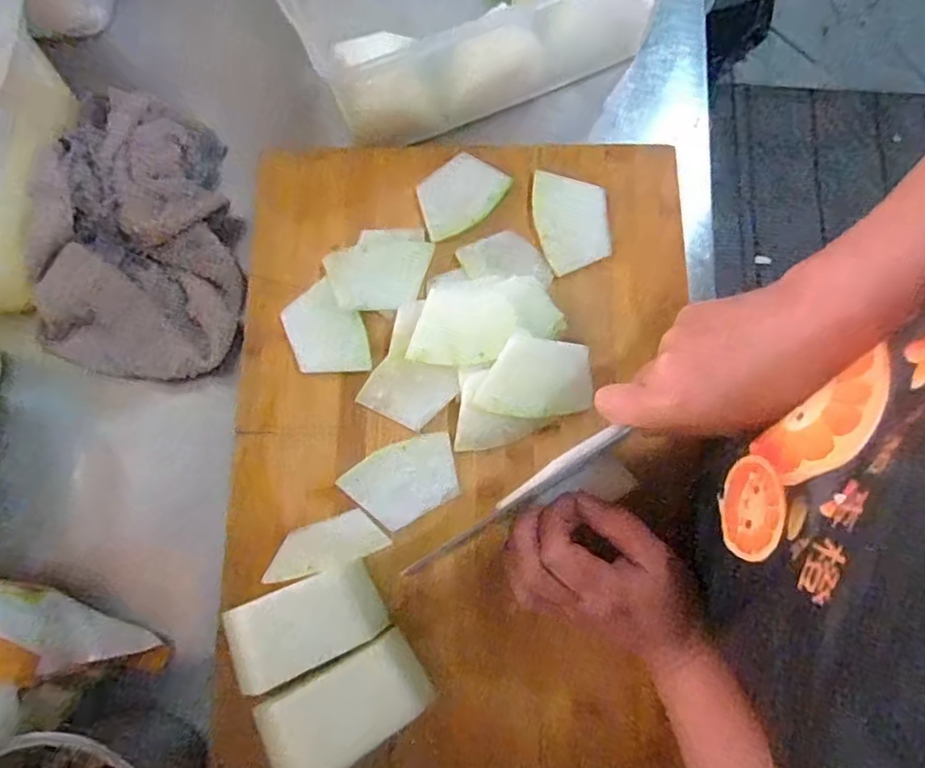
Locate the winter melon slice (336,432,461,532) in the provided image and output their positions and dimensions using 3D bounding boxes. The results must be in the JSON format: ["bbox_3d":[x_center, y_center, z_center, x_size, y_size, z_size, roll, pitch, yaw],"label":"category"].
[{"bbox_3d":[-0.038,0.065,0.402,0.073,0.005,0.050,-30,79,-6],"label":"winter melon slice"}]

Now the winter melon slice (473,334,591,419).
[{"bbox_3d":[0.050,-0.004,0.398,0.074,0.004,0.053,10,94,-9],"label":"winter melon slice"}]

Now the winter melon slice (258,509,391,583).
[{"bbox_3d":[-0.084,0.099,0.371,0.073,0.050,0.005,-14,115,-5],"label":"winter melon slice"}]

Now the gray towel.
[{"bbox_3d":[-0.234,-0.115,0.438,0.131,0.047,0.217,-3,78,0],"label":"gray towel"}]

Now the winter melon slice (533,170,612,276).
[{"bbox_3d":[0.079,-0.117,0.434,0.053,0.006,0.074,-2,78,0],"label":"winter melon slice"}]

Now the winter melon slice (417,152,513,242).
[{"bbox_3d":[-0.002,-0.140,0.444,0.068,0.008,0.049,-39,80,-7],"label":"winter melon slice"}]

